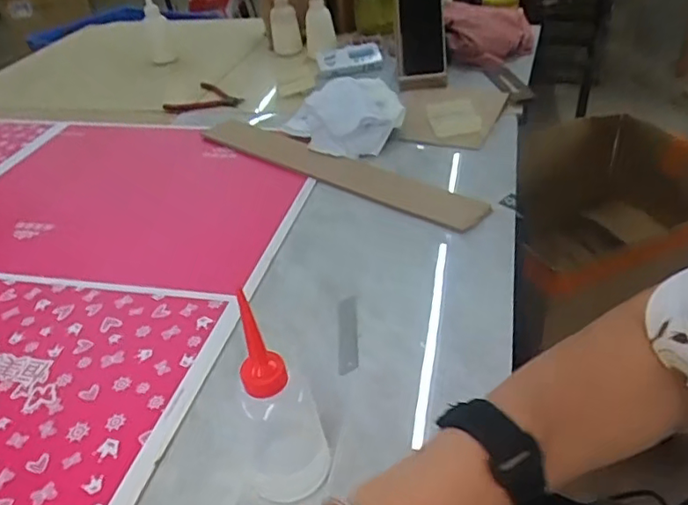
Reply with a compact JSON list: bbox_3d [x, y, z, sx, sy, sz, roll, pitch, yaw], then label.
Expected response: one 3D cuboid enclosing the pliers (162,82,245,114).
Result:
[{"bbox_3d":[-0.267,-0.286,1.083,0.134,0.018,0.116,23,46,35],"label":"pliers"}]

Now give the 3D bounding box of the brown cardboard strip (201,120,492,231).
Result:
[{"bbox_3d":[-0.026,-0.129,0.822,0.494,0.011,0.068,24,46,35],"label":"brown cardboard strip"}]

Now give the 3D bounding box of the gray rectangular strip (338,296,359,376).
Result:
[{"bbox_3d":[0.003,0.079,0.556,0.019,0.004,0.103,-6,34,3],"label":"gray rectangular strip"}]

